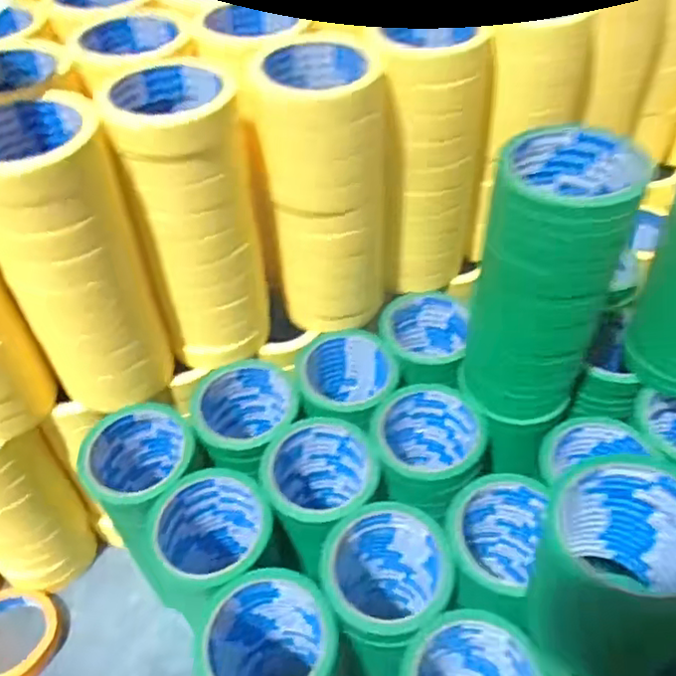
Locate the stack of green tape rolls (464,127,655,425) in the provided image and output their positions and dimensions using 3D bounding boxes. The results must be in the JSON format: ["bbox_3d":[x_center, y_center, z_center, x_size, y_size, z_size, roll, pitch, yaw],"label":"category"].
[{"bbox_3d":[0.155,-0.037,0.485,0.093,0.207,0.096,18,52,19],"label":"stack of green tape rolls"}]

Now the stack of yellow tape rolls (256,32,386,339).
[{"bbox_3d":[-0.006,-0.122,0.560,0.093,0.236,0.091,0,49,4],"label":"stack of yellow tape rolls"}]

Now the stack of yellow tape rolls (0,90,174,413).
[{"bbox_3d":[-0.198,-0.055,0.507,0.100,0.236,0.093,-21,50,-14],"label":"stack of yellow tape rolls"}]

